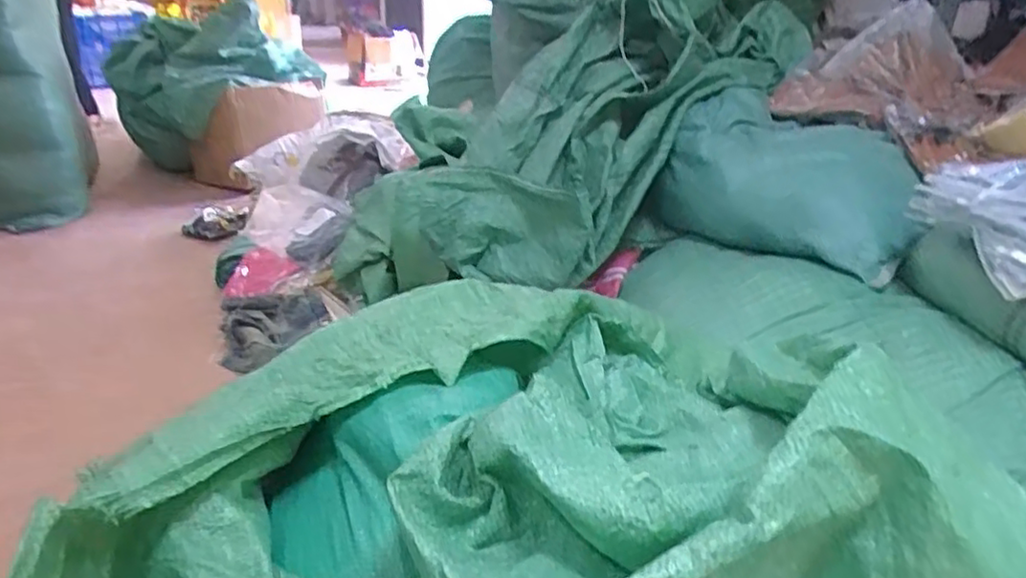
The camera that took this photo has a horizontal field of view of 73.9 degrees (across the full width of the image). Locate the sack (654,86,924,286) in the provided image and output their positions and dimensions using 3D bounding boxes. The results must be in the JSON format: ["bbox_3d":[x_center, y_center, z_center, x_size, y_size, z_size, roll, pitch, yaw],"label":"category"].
[{"bbox_3d":[0.519,-0.193,1.220,0.296,0.203,0.448,-18,31,-36],"label":"sack"}]

